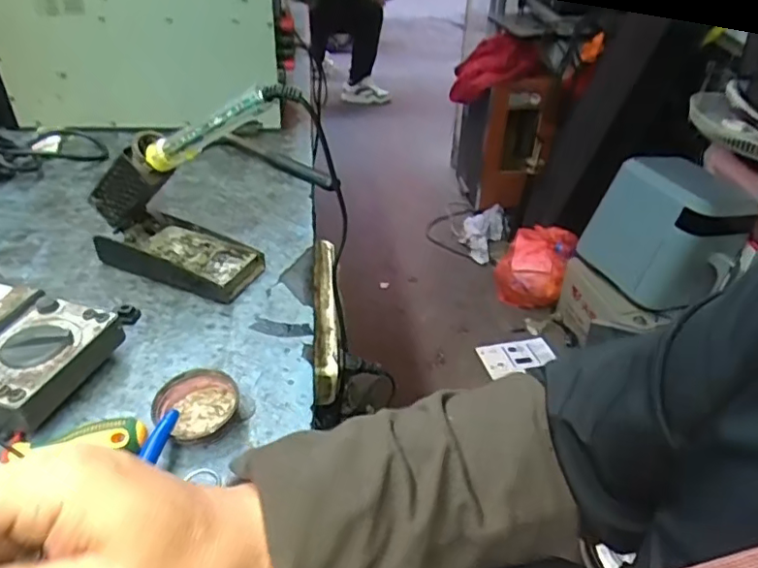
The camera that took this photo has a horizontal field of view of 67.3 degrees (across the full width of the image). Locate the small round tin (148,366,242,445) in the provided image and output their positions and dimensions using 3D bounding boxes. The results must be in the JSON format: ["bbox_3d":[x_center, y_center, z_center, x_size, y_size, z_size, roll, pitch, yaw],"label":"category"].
[{"bbox_3d":[-0.138,0.092,0.437,0.053,0.024,0.059,27,44,28],"label":"small round tin"}]

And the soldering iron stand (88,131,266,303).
[{"bbox_3d":[-0.200,-0.071,0.555,0.153,0.134,0.073,17,40,18],"label":"soldering iron stand"}]

